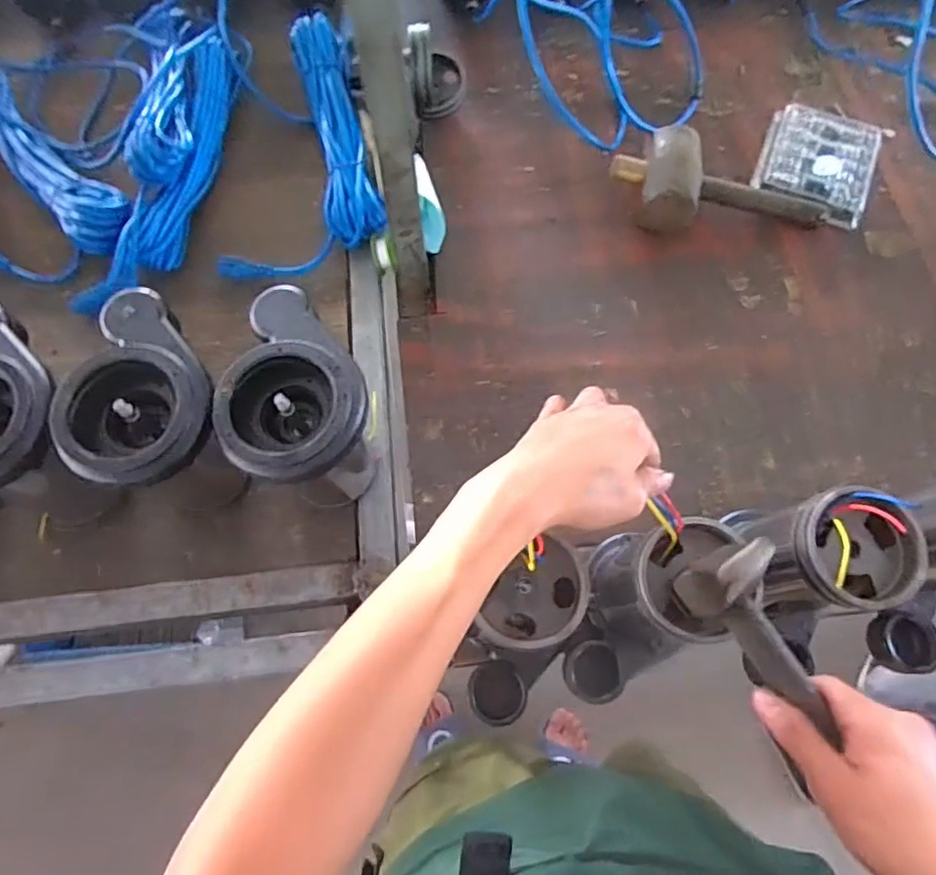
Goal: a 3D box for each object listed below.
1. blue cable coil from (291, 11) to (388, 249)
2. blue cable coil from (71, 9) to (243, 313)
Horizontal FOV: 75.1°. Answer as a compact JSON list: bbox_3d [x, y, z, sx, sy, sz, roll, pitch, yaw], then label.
[{"bbox_3d":[-0.173,-0.404,0.784,0.076,0.041,0.357,-12,70,-5],"label":"blue cable coil"},{"bbox_3d":[-0.374,-0.385,0.759,0.132,0.061,0.469,-3,70,-2],"label":"blue cable coil"}]

